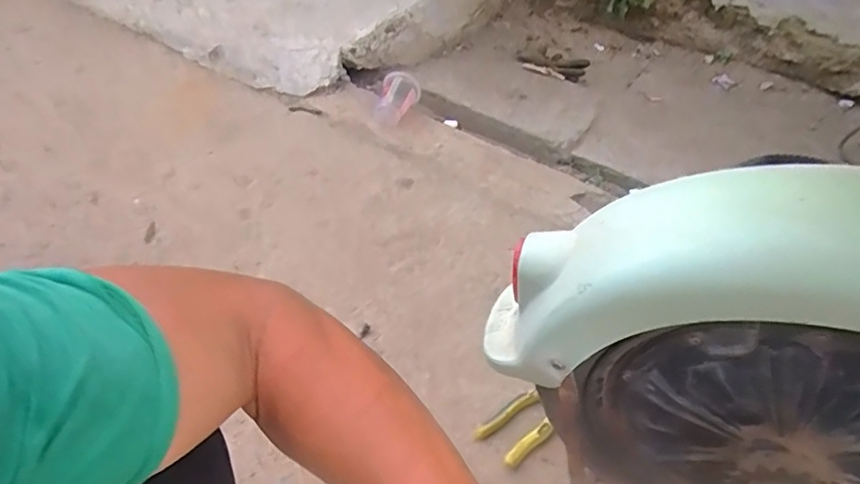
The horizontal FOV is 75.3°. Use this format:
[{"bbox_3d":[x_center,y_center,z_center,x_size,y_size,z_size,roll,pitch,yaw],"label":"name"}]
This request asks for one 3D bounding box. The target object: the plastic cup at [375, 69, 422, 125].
[{"bbox_3d":[-0.073,-0.312,1.225,0.085,0.064,0.121,10,45,8],"label":"plastic cup"}]

